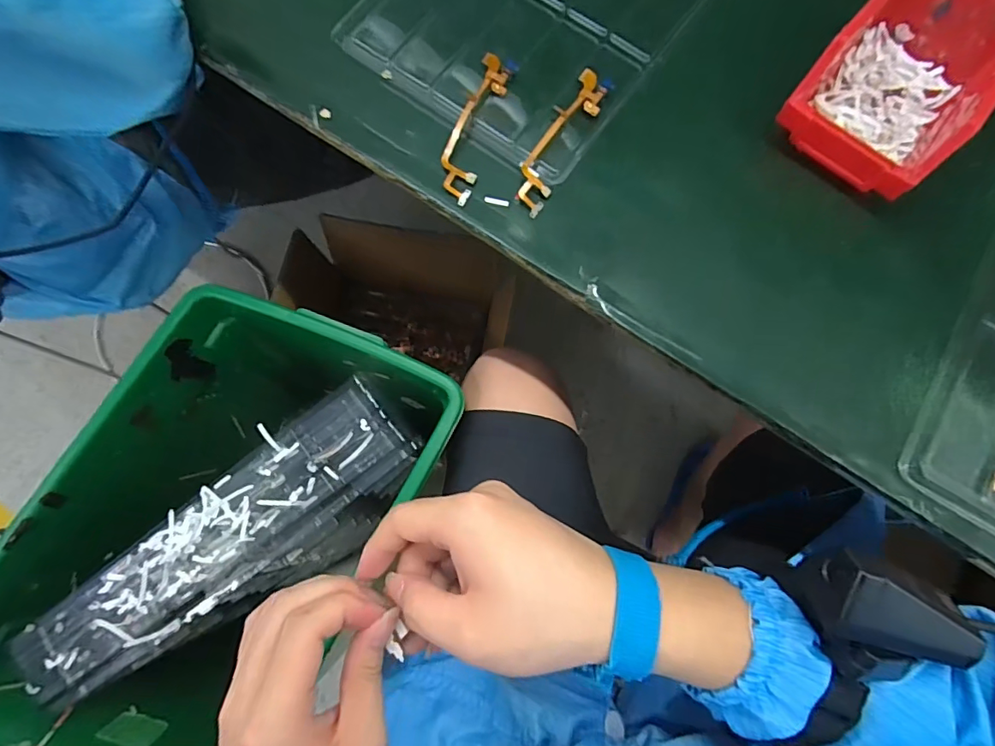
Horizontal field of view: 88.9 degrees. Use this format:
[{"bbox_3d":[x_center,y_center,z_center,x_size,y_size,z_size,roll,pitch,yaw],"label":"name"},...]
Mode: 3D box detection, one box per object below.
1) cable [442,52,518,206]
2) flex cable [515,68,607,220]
[{"bbox_3d":[-0.017,-0.194,0.391,0.029,0.009,0.132,18,77,4],"label":"cable"},{"bbox_3d":[0.049,-0.182,0.390,0.029,0.011,0.134,28,78,6],"label":"flex cable"}]

